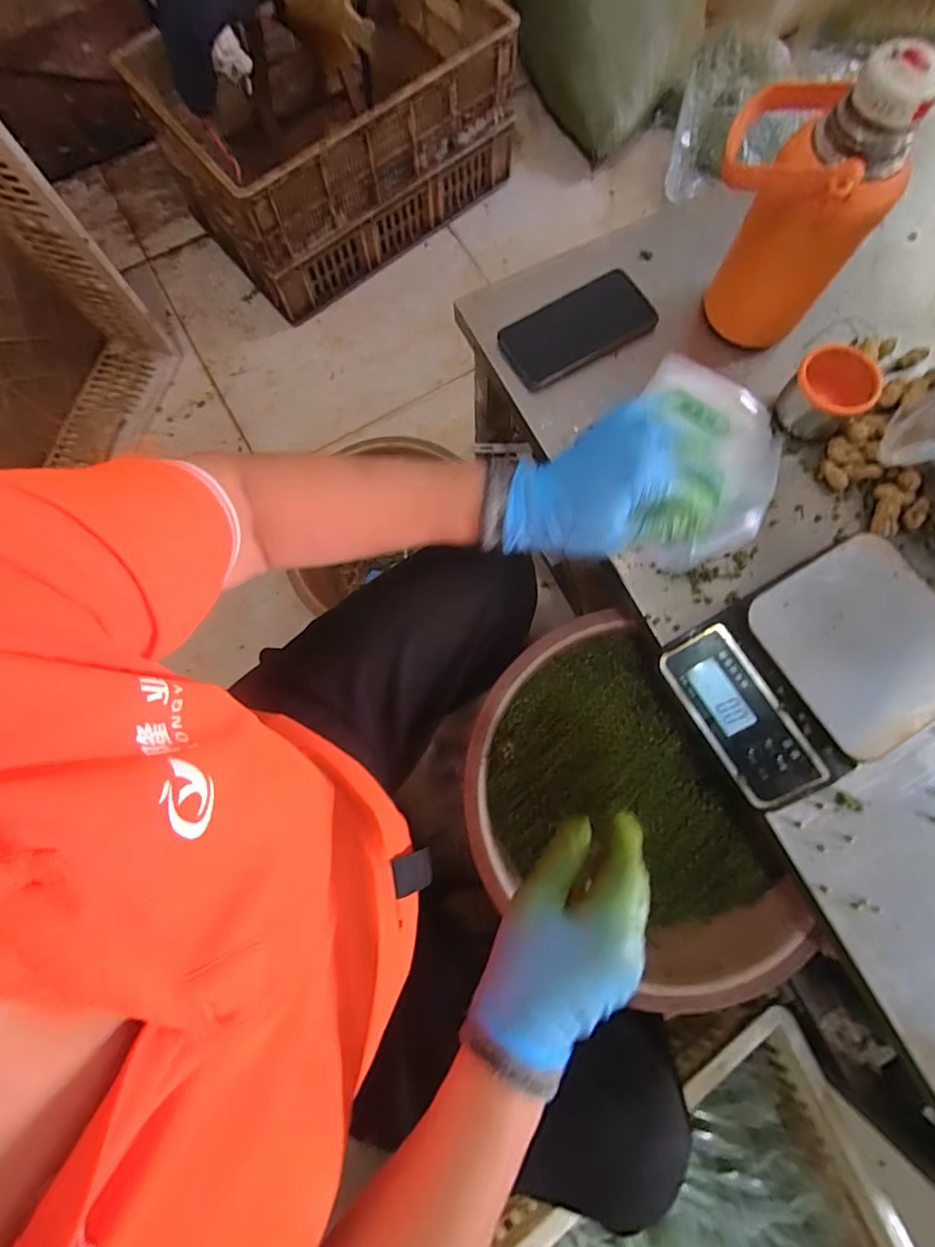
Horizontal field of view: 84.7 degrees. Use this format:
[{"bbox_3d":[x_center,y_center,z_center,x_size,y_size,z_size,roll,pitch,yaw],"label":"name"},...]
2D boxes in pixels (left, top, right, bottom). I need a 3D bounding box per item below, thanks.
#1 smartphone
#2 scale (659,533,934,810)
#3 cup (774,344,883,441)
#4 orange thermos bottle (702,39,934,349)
[{"bbox_3d":[0.111,-0.298,0.522,0.158,0.018,0.072,-30,78,-6],"label":"smartphone"},{"bbox_3d":[0.282,0.035,0.419,0.205,0.051,0.146,-31,78,-6],"label":"scale"},{"bbox_3d":[0.330,-0.211,0.476,0.065,0.064,0.052,41,81,9],"label":"cup"},{"bbox_3d":[0.272,-0.355,0.444,0.139,0.211,0.095,26,79,7],"label":"orange thermos bottle"}]

